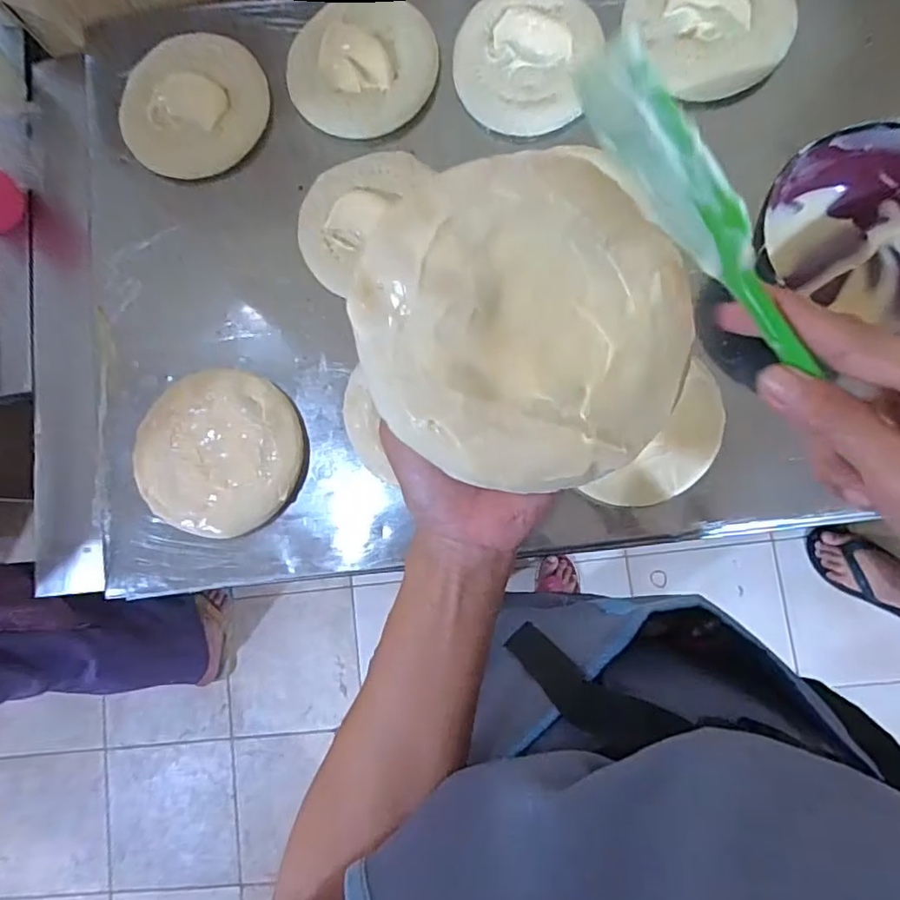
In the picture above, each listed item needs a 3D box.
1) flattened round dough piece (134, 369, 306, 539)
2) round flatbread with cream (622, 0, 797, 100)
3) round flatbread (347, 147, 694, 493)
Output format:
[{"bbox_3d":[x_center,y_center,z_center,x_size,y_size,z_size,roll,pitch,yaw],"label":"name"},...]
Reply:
[{"bbox_3d":[-0.211,0.002,0.531,0.143,0.024,0.146,0,86,5],"label":"flattened round dough piece"},{"bbox_3d":[0.243,-0.399,0.538,0.132,0.019,0.139,0,86,5],"label":"round flatbread with cream"},{"bbox_3d":[0.034,-0.054,0.250,0.140,0.031,0.135,0,86,5],"label":"round flatbread"}]

